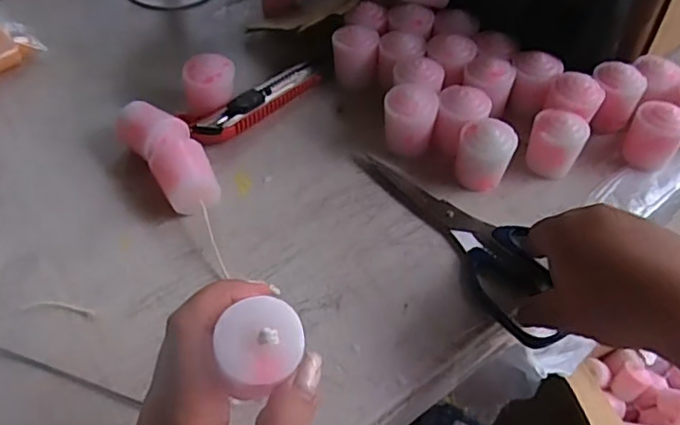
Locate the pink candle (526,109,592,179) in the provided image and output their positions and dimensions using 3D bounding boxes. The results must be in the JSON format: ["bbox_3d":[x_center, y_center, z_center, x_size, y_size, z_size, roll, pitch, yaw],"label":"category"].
[{"bbox_3d":[0.155,-0.050,0.440,0.036,0.041,0.033,1,51,-2],"label":"pink candle"}]

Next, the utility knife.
[{"bbox_3d":[-0.066,-0.089,0.481,0.123,0.016,0.035,-35,60,-27],"label":"utility knife"}]

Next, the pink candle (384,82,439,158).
[{"bbox_3d":[0.052,-0.068,0.452,0.037,0.046,0.037,12,51,7],"label":"pink candle"}]

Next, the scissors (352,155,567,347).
[{"bbox_3d":[0.083,0.012,0.409,0.054,0.009,0.181,-29,56,-23],"label":"scissors"}]

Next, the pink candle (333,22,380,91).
[{"bbox_3d":[0.013,-0.128,0.503,0.037,0.042,0.031,-1,51,-3],"label":"pink candle"}]

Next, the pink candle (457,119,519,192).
[{"bbox_3d":[0.100,-0.042,0.428,0.036,0.043,0.030,-26,56,-22],"label":"pink candle"}]

